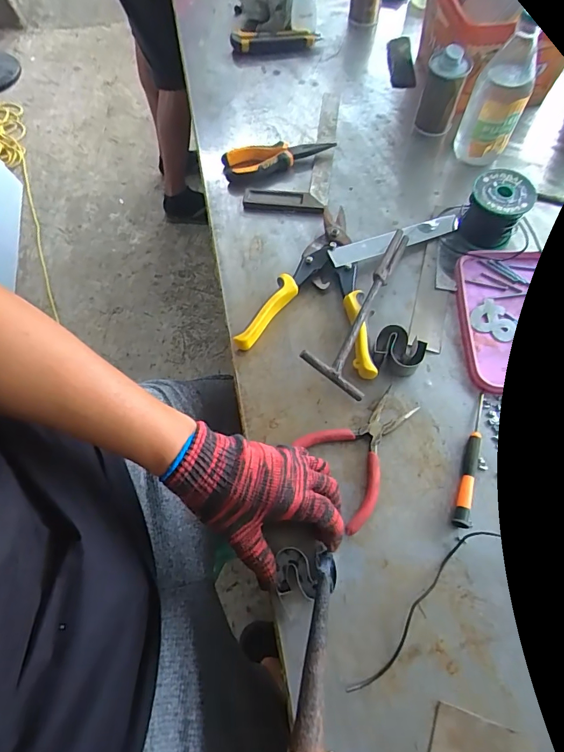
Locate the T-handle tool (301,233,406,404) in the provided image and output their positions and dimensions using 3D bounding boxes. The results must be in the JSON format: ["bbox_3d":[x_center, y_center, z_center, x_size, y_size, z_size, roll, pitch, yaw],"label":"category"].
[{"bbox_3d":[0.102,-0.083,0.494,0.074,0.023,0.228,37,63,-11],"label":"T-handle tool"}]

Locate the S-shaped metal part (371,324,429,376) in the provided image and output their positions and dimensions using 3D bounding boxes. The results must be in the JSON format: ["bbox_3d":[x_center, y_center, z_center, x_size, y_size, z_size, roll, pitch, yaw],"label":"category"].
[{"bbox_3d":[0.128,-0.027,0.472,0.051,0.028,0.047,18,68,9],"label":"S-shaped metal part"}]

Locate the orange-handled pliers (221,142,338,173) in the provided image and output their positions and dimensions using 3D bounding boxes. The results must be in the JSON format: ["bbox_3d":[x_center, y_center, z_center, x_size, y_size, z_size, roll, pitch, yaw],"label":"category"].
[{"bbox_3d":[-0.004,-0.312,0.609,0.155,0.024,0.037,-9,66,-3],"label":"orange-handled pliers"}]

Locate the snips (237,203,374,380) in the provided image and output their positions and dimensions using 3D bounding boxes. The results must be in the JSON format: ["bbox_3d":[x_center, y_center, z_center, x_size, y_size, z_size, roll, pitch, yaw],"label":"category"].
[{"bbox_3d":[0.053,-0.114,0.516,0.153,0.028,0.219,14,67,7],"label":"snips"}]

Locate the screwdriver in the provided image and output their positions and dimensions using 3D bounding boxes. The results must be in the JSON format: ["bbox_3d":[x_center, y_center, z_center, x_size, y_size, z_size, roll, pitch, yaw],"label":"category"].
[{"bbox_3d":[0.192,0.080,0.428,0.015,0.014,0.141,18,68,9],"label":"screwdriver"}]

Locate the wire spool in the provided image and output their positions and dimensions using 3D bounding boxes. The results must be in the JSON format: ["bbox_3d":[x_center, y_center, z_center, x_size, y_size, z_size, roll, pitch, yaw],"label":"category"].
[{"bbox_3d":[0.261,-0.202,0.528,0.067,0.064,0.064,0,66,1],"label":"wire spool"}]

